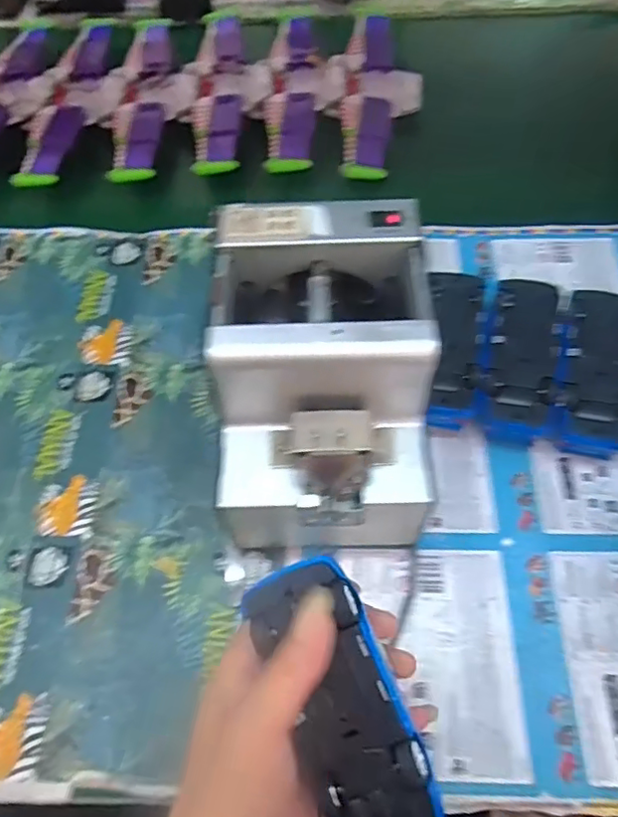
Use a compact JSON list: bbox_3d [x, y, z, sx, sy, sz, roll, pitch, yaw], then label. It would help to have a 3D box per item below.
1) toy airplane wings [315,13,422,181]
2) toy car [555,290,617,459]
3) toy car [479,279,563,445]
[{"bbox_3d":[0.070,-0.341,0.643,0.101,0.036,0.287,6,59,5],"label":"toy airplane wings"},{"bbox_3d":[0.209,-0.024,0.438,0.053,0.043,0.130,12,61,9],"label":"toy car"},{"bbox_3d":[0.157,-0.035,0.447,0.053,0.043,0.130,12,61,8],"label":"toy car"}]

